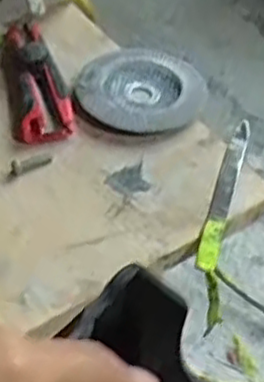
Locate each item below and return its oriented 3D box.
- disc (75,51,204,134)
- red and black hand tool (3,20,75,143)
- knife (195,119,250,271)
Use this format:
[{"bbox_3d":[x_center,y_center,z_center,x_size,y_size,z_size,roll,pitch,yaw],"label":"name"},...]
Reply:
[{"bbox_3d":[0.007,-0.073,0.526,0.089,0.014,0.086,0,47,0],"label":"disc"},{"bbox_3d":[-0.072,-0.083,0.522,0.043,0.023,0.122,-10,48,-8],"label":"red and black hand tool"},{"bbox_3d":[0.063,-0.003,0.471,0.014,0.006,0.131,12,49,11],"label":"knife"}]

